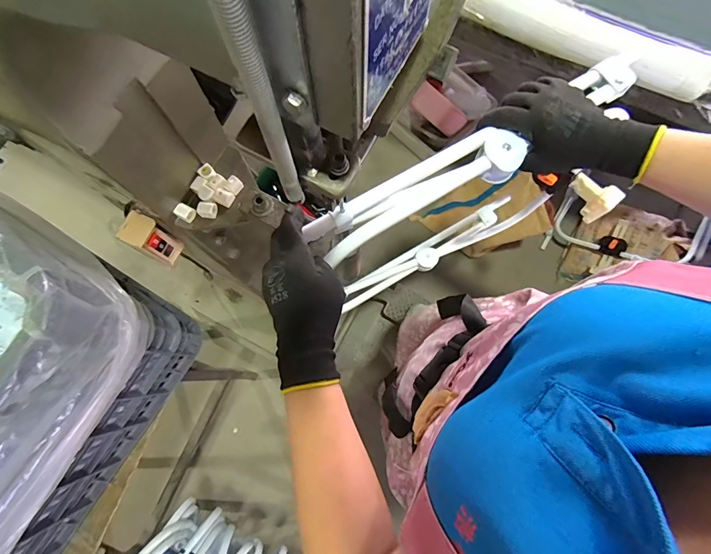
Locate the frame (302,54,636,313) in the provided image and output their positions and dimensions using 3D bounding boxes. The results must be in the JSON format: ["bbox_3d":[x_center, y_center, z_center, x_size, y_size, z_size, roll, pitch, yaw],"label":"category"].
[{"bbox_3d":[0.156,-0.094,0.639,0.438,0.467,0.067,-28,77,-6],"label":"frame"}]

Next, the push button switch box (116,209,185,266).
[{"bbox_3d":[-0.330,-0.059,0.620,0.047,0.109,0.053,28,78,7],"label":"push button switch box"}]

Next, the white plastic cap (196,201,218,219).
[{"bbox_3d":[-0.217,-0.098,0.558,0.027,0.017,0.020,4,76,1],"label":"white plastic cap"}]

